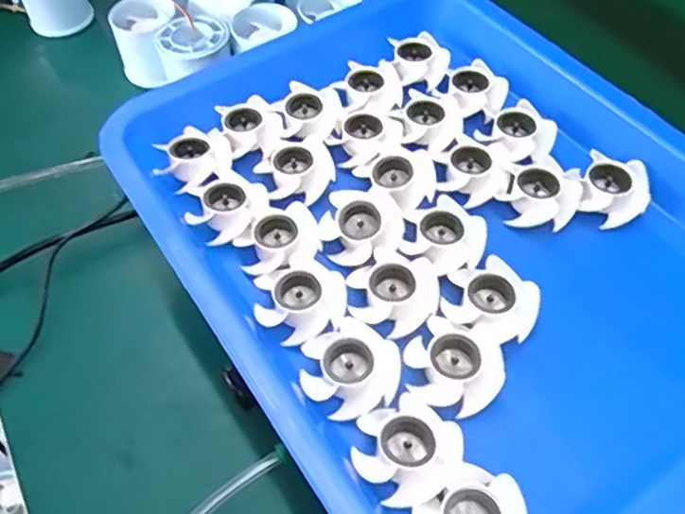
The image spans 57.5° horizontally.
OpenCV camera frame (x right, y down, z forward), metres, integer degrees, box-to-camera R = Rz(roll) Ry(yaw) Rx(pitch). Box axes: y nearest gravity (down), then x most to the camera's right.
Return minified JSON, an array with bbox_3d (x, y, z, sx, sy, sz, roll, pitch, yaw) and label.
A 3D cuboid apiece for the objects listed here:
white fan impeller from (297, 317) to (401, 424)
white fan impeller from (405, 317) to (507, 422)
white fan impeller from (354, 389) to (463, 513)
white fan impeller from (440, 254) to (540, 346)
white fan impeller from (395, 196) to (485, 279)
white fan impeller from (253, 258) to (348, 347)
[{"bbox_3d":[0.004,0.051,0.281,0.042,0.015,0.040,0,54,0],"label":"white fan impeller"},{"bbox_3d":[0.050,0.050,0.281,0.042,0.018,0.036,27,59,18],"label":"white fan impeller"},{"bbox_3d":[0.026,0.079,0.257,0.041,0.014,0.040,0,54,0],"label":"white fan impeller"},{"bbox_3d":[0.069,0.023,0.298,0.042,0.015,0.043,0,54,0],"label":"white fan impeller"},{"bbox_3d":[0.052,-0.010,0.321,0.041,0.011,0.041,24,58,17],"label":"white fan impeller"},{"bbox_3d":[-0.020,0.021,0.303,0.043,0.012,0.037,-24,58,-16],"label":"white fan impeller"}]

